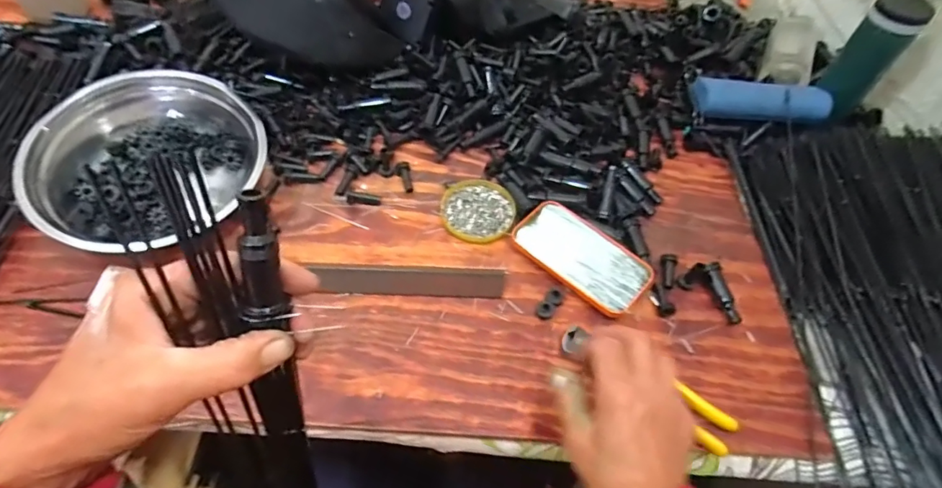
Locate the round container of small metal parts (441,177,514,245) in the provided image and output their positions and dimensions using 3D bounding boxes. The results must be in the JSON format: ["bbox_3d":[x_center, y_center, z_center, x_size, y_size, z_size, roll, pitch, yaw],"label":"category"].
[{"bbox_3d":[0.008,-0.040,0.566,0.081,0.011,0.085,3,54,-4],"label":"round container of small metal parts"}]

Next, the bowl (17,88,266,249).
[{"bbox_3d":[-0.356,-0.099,0.548,0.222,0.084,0.222,3,54,-4],"label":"bowl"}]

